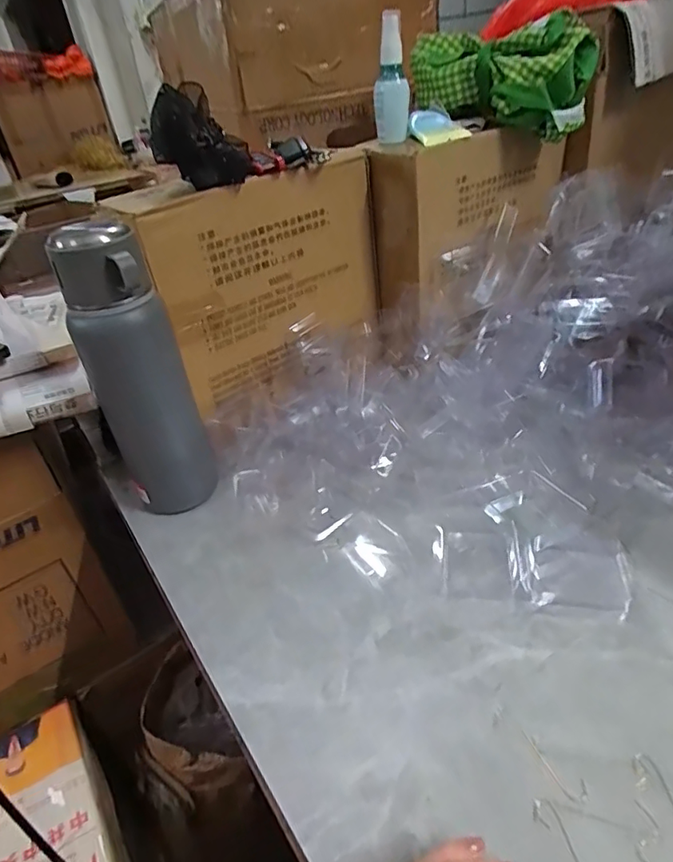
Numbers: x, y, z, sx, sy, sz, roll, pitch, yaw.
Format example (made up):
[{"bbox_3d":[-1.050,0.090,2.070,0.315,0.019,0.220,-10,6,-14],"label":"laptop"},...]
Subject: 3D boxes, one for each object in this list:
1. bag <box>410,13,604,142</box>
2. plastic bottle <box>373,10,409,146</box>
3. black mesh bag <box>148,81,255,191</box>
[{"bbox_3d":[0.183,-0.403,0.606,0.103,0.100,0.197,-26,39,-25],"label":"bag"},{"bbox_3d":[0.061,-0.391,0.585,0.038,0.119,0.029,-2,35,7],"label":"plastic bottle"},{"bbox_3d":[-0.134,-0.286,0.509,0.087,0.081,0.087,-14,35,-9],"label":"black mesh bag"}]

